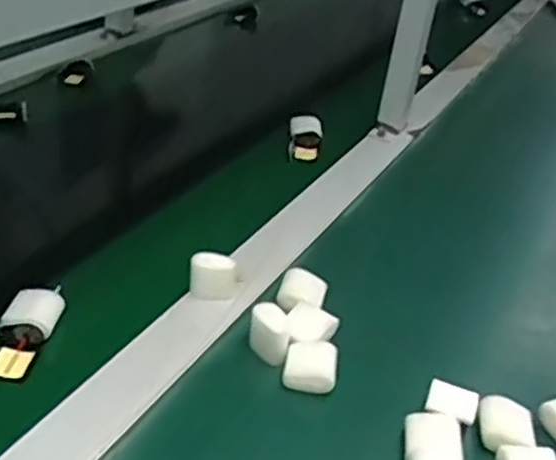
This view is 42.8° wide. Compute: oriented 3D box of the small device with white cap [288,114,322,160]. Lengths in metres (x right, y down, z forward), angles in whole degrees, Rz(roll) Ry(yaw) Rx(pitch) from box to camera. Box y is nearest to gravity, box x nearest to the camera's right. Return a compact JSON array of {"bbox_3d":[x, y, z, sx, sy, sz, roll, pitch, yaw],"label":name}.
[{"bbox_3d":[0.033,-0.116,0.866,0.037,0.024,0.093,6,34,-5],"label":"small device with white cap"}]

